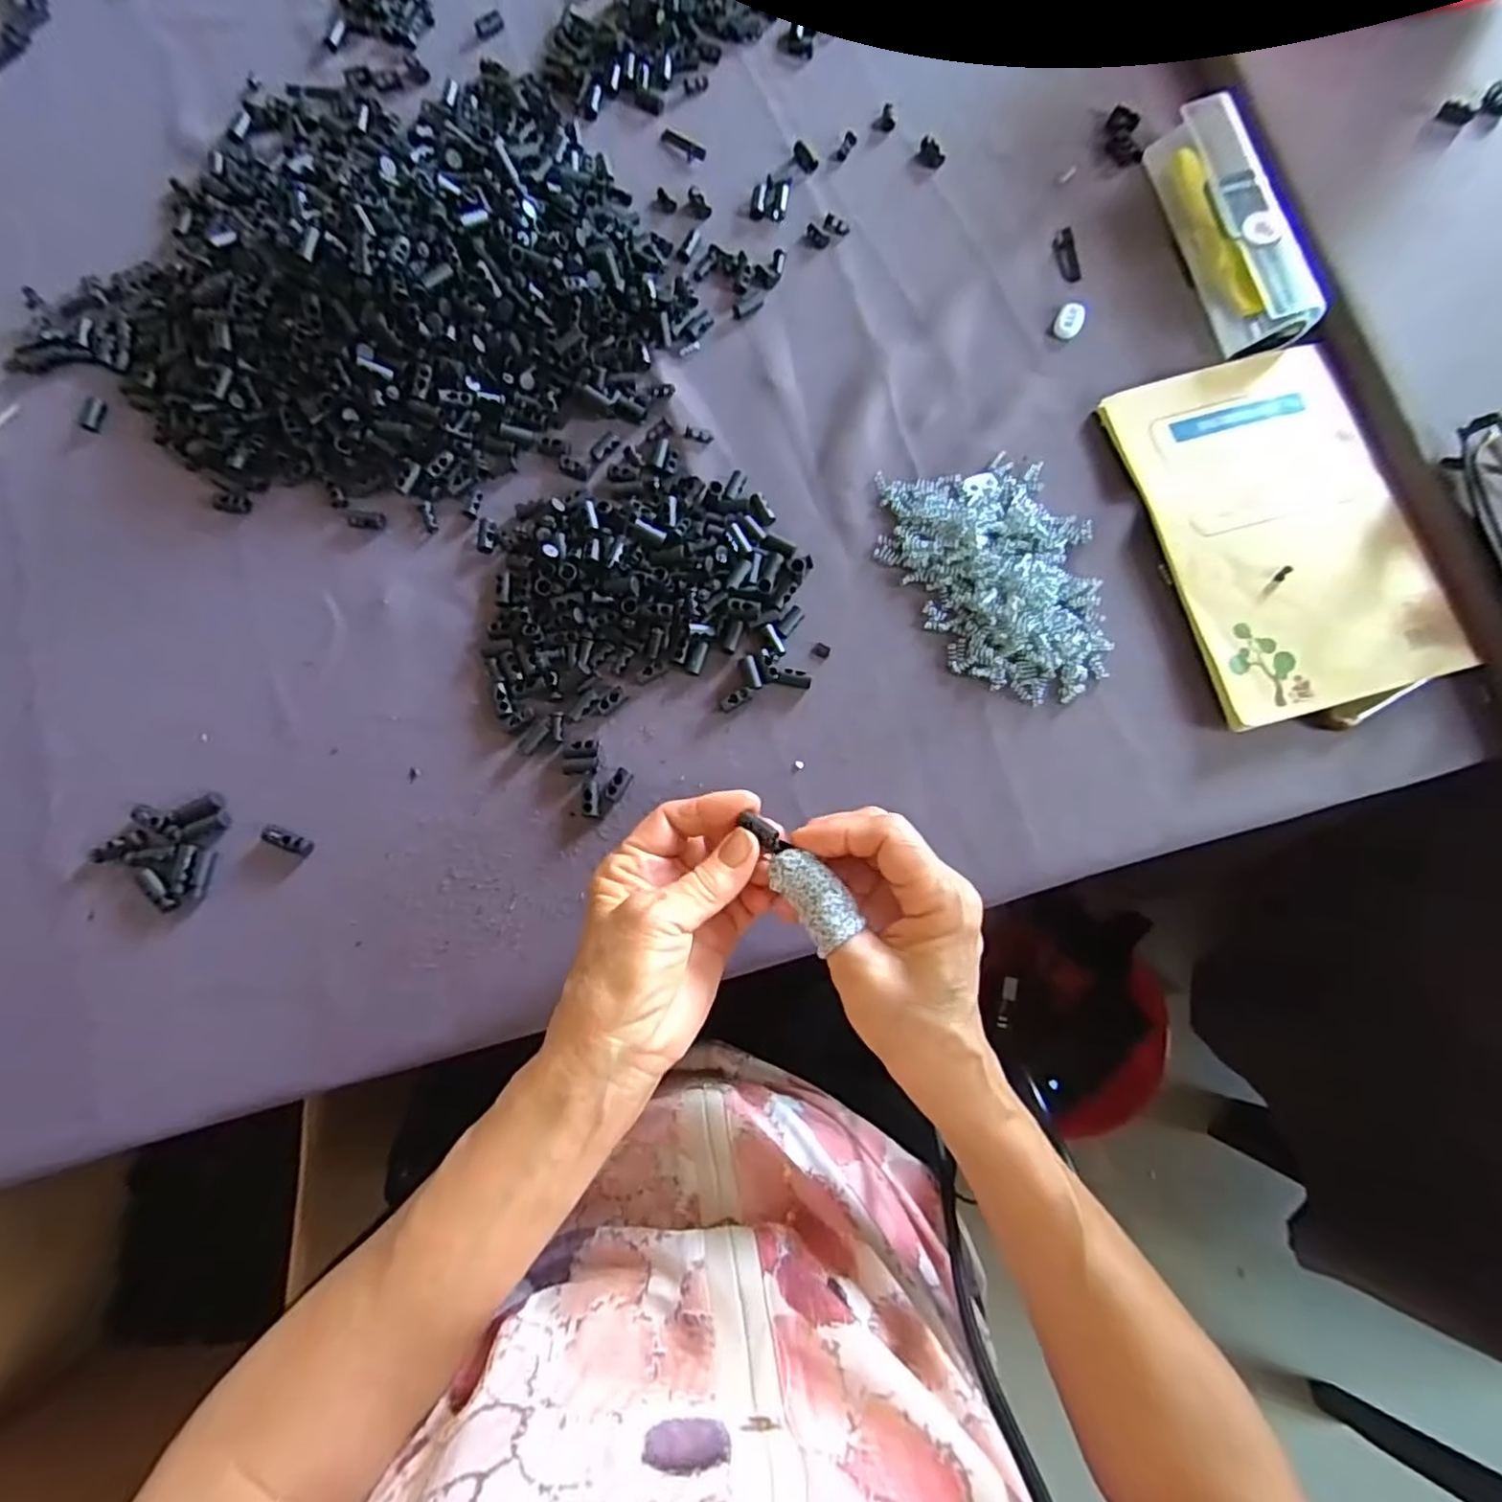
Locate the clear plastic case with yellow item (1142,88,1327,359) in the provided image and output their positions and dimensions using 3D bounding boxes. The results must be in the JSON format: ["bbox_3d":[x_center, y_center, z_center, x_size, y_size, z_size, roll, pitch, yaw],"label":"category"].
[{"bbox_3d":[0.287,-0.315,0.404,0.041,0.033,0.154,-15,79,-3],"label":"clear plastic case with yellow item"}]

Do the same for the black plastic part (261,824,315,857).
[{"bbox_3d":[-0.241,0.046,0.350,0.025,0.010,0.008,23,80,5],"label":"black plastic part"}]

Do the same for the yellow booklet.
[{"bbox_3d":[0.302,-0.128,0.378,0.147,0.013,0.206,-15,79,-2],"label":"yellow booklet"}]

